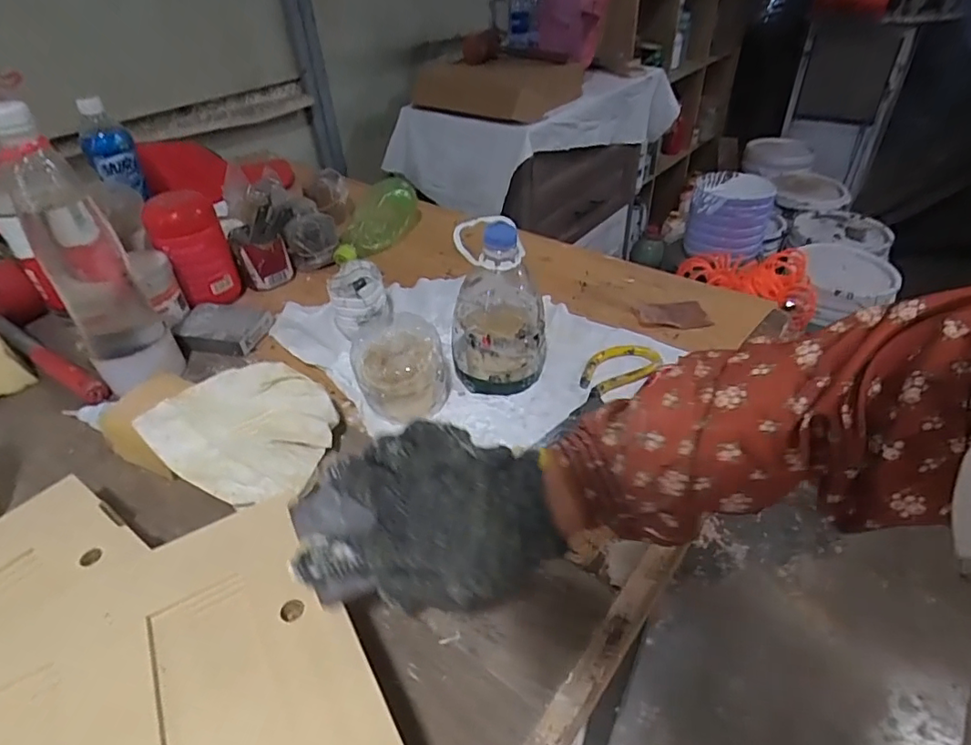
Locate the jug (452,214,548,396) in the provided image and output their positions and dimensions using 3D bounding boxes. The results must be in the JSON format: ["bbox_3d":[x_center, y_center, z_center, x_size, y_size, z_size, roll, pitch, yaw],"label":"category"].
[{"bbox_3d":[0.014,-0.073,0.566,0.090,0.164,0.102,-1,38,3],"label":"jug"}]

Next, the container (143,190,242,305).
[{"bbox_3d":[-0.375,-0.158,0.699,0.083,0.136,0.061,-18,40,-18],"label":"container"}]

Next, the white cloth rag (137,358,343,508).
[{"bbox_3d":[-0.221,0.048,0.500,0.155,0.047,0.123,7,39,13],"label":"white cloth rag"}]

